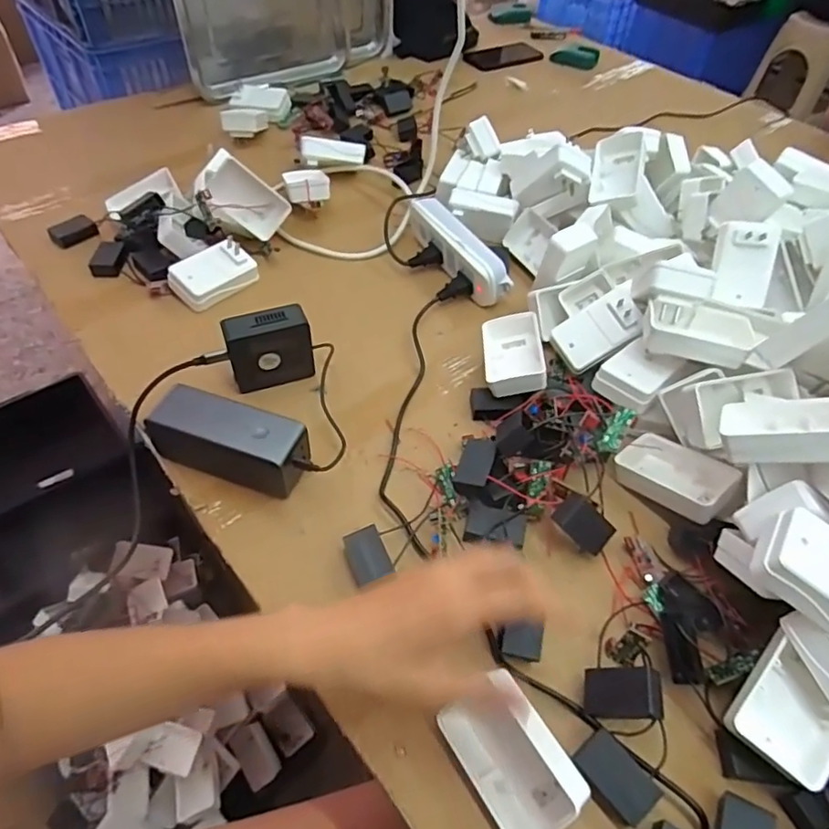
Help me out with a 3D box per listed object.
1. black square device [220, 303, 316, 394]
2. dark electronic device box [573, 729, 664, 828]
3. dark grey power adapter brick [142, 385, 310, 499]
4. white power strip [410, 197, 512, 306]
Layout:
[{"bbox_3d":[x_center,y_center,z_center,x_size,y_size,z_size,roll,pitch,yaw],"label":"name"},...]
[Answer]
[{"bbox_3d":[-0.141,-0.065,0.568,0.077,0.074,0.037,-14,53,-13],"label":"black square device"},{"bbox_3d":[0.127,0.232,0.372,0.030,0.019,0.049,-33,59,-25],"label":"dark electronic device box"},{"bbox_3d":[-0.156,0.024,0.506,0.132,0.060,0.051,14,52,9],"label":"dark grey power adapter brick"},{"bbox_3d":[0.048,-0.199,0.695,0.039,0.043,0.178,-24,55,-20],"label":"white power strip"}]

